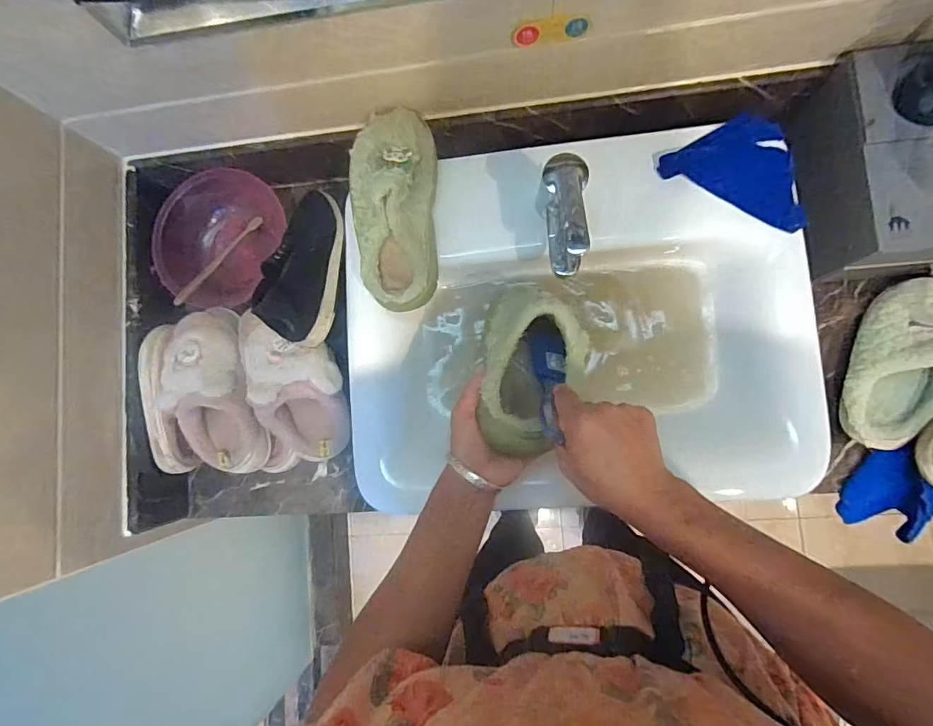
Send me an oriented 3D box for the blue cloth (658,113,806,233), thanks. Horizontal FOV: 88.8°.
[{"bbox_3d":[0.322,-0.234,0.547,0.165,0.017,0.109,28,89,8],"label":"blue cloth"}]

